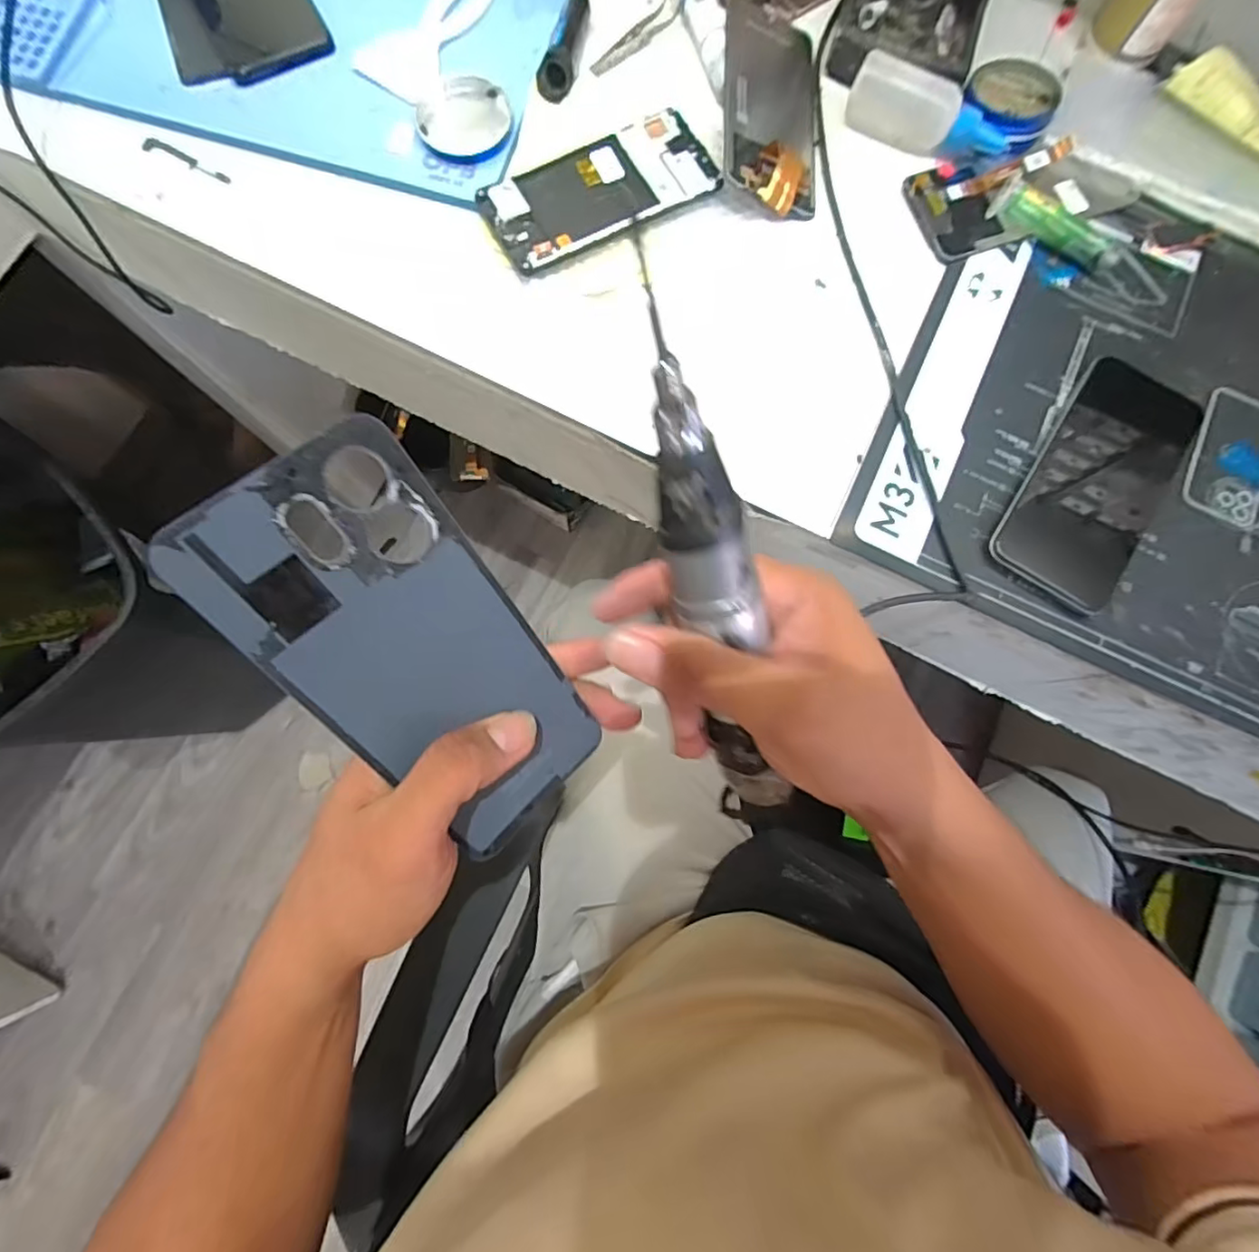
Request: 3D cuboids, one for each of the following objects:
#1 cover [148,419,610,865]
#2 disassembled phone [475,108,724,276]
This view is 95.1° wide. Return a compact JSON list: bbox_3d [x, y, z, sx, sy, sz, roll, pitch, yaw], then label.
[{"bbox_3d":[-0.069,0.016,0.204,0.071,0.005,0.160,-43,125,-19],"label":"cover"},{"bbox_3d":[-0.020,-0.292,0.385,0.152,0.009,0.070,-29,84,-6],"label":"disassembled phone"}]

